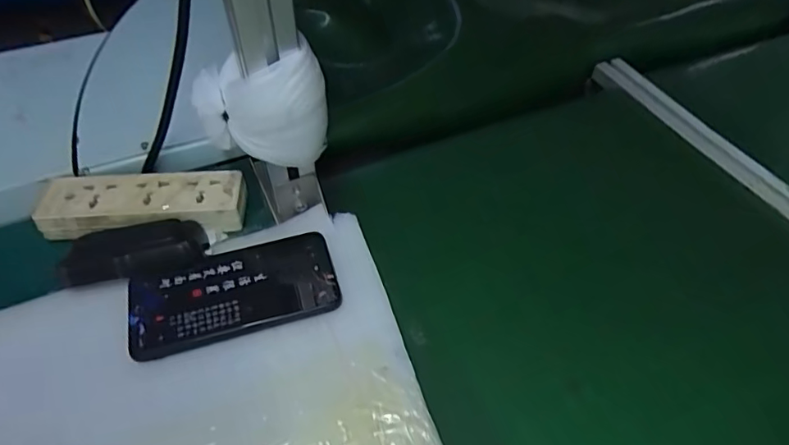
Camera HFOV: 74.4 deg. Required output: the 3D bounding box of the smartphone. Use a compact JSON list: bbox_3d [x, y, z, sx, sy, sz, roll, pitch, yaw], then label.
[{"bbox_3d":[-0.125,0.052,0.402,0.154,0.011,0.078,-17,51,-16],"label":"smartphone"}]

